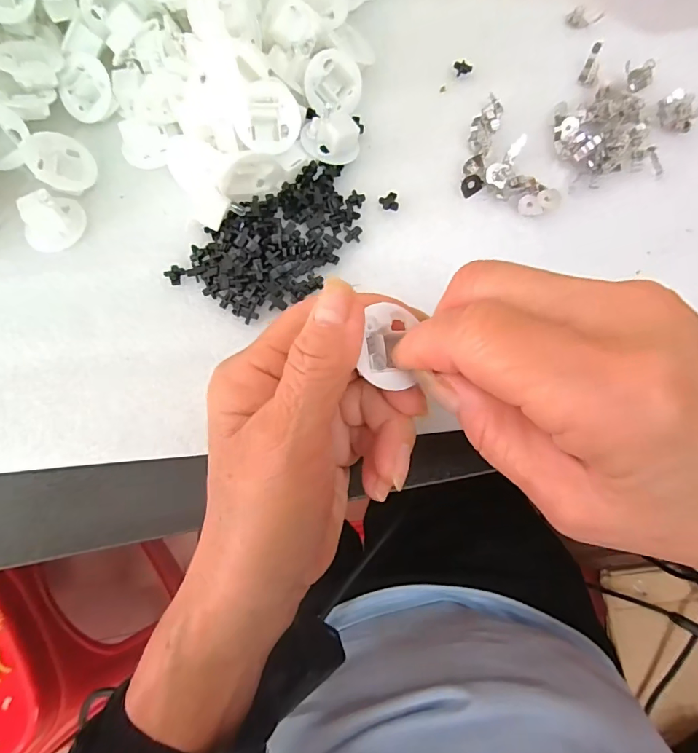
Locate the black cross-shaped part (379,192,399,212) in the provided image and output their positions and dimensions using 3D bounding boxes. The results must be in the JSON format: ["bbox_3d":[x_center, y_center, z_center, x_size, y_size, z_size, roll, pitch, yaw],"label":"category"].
[{"bbox_3d":[0.022,-0.095,0.238,0.010,0.004,0.011,0,78,1],"label":"black cross-shaped part"}]

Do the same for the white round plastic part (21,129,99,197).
[{"bbox_3d":[-0.155,-0.114,0.238,0.032,0.013,0.031,14,74,-38],"label":"white round plastic part"}]

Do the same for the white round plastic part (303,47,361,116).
[{"bbox_3d":[-0.011,-0.165,0.248,0.031,0.015,0.030,-10,120,-12],"label":"white round plastic part"}]

